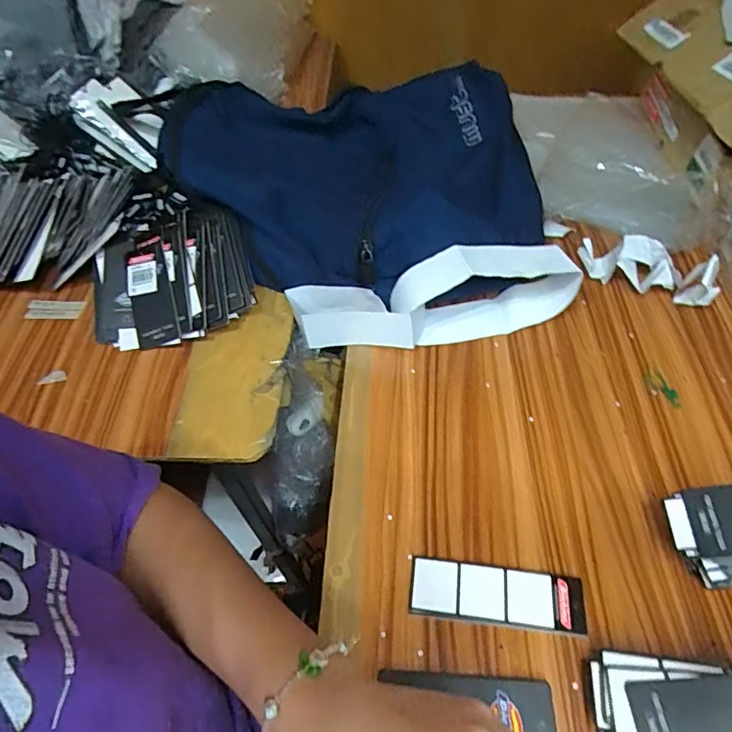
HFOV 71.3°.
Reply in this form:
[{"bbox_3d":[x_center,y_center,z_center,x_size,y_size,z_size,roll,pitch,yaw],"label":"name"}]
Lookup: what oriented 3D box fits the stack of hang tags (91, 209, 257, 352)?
[{"bbox_3d":[-0.207,-0.089,0.534,0.170,0.070,0.139,-21,54,-12],"label":"stack of hang tags"}]

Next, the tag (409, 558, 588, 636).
[{"bbox_3d":[0.092,0.161,0.360,0.118,0.004,0.038,4,55,7],"label":"tag"}]

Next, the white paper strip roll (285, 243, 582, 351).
[{"bbox_3d":[0.065,-0.067,0.500,0.269,0.073,0.069,-6,52,-1],"label":"white paper strip roll"}]

